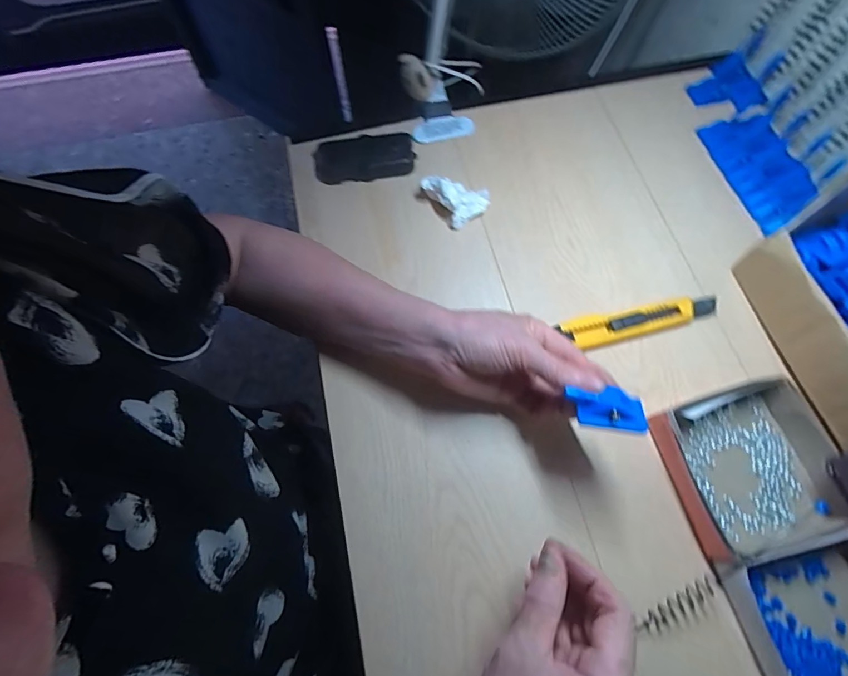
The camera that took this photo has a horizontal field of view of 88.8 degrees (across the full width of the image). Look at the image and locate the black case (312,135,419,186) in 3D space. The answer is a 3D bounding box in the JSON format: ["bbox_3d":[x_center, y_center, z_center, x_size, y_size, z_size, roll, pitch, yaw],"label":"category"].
[{"bbox_3d":[-0.068,-0.201,0.487,0.111,0.027,0.049,-3,66,-1],"label":"black case"}]

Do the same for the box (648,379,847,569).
[{"bbox_3d":[0.264,0.110,0.357,0.123,0.038,0.121,-11,66,-5],"label":"box"}]

